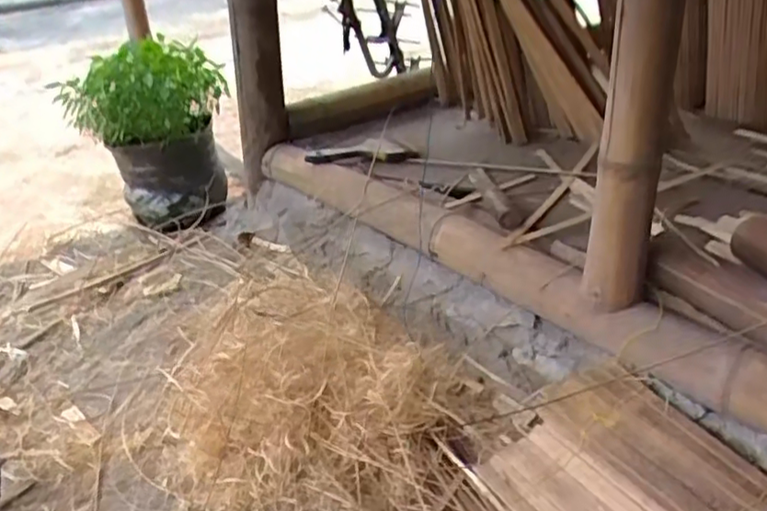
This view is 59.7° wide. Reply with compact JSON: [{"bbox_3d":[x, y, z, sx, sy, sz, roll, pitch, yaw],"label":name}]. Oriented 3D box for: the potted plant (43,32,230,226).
[{"bbox_3d":[-0.506,-0.276,1.508,0.322,0.367,0.229,12,31,24],"label":"potted plant"}]

